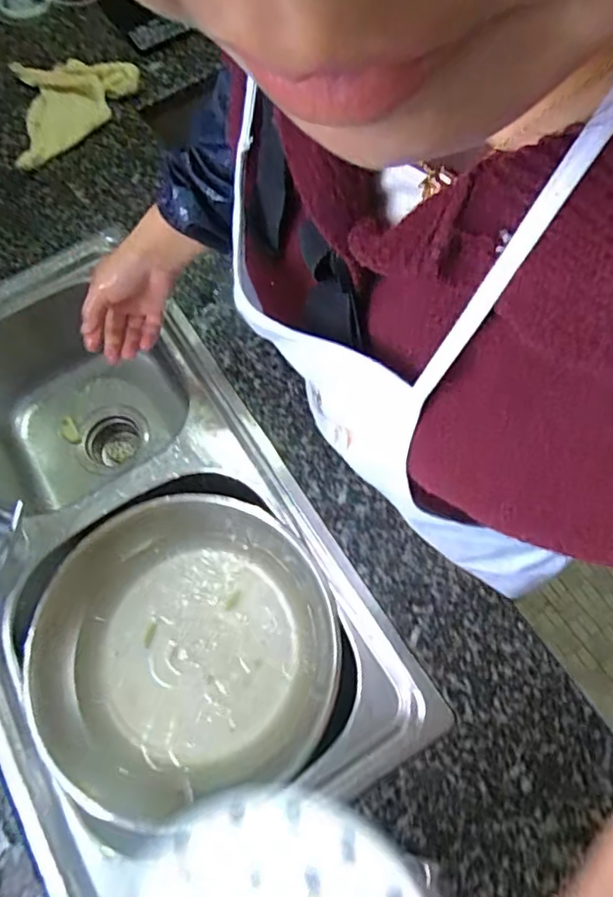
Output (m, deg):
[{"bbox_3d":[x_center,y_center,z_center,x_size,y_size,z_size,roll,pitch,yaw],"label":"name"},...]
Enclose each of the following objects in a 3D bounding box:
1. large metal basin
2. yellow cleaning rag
[{"bbox_3d":[-0.126,0.203,0.614,0.297,0.070,0.297,-1,68,3],"label":"large metal basin"},{"bbox_3d":[-0.322,-0.488,0.825,0.174,0.020,0.201,-11,68,-2],"label":"yellow cleaning rag"}]

